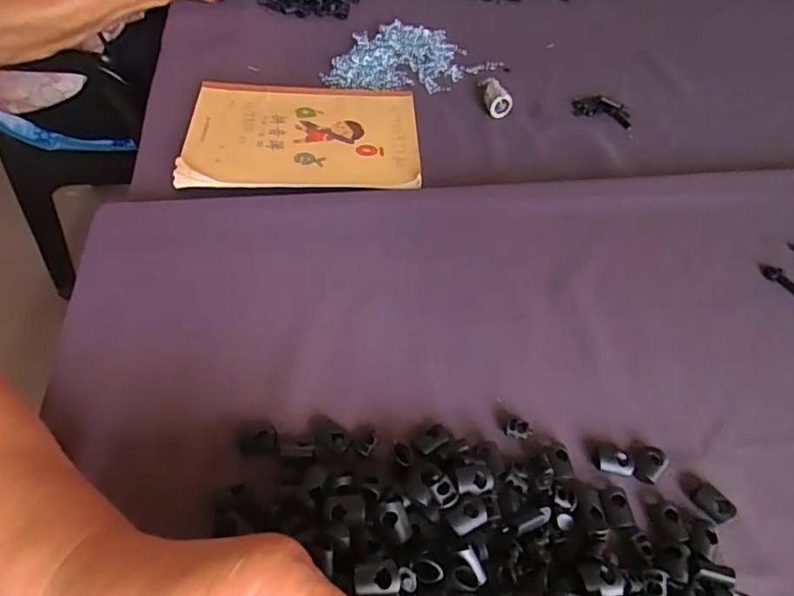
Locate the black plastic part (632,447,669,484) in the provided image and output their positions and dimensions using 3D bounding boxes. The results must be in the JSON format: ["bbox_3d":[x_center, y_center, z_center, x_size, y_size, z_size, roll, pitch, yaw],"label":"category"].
[{"bbox_3d":[0.146,0.096,0.293,0.023,0.007,0.017,-34,63,-26],"label":"black plastic part"}]

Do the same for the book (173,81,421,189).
[{"bbox_3d":[-0.085,-0.158,0.474,0.204,0.013,0.155,0,53,-4],"label":"book"}]

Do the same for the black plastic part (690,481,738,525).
[{"bbox_3d":[0.175,0.114,0.281,0.013,0.007,0.020,-29,60,-23],"label":"black plastic part"}]

